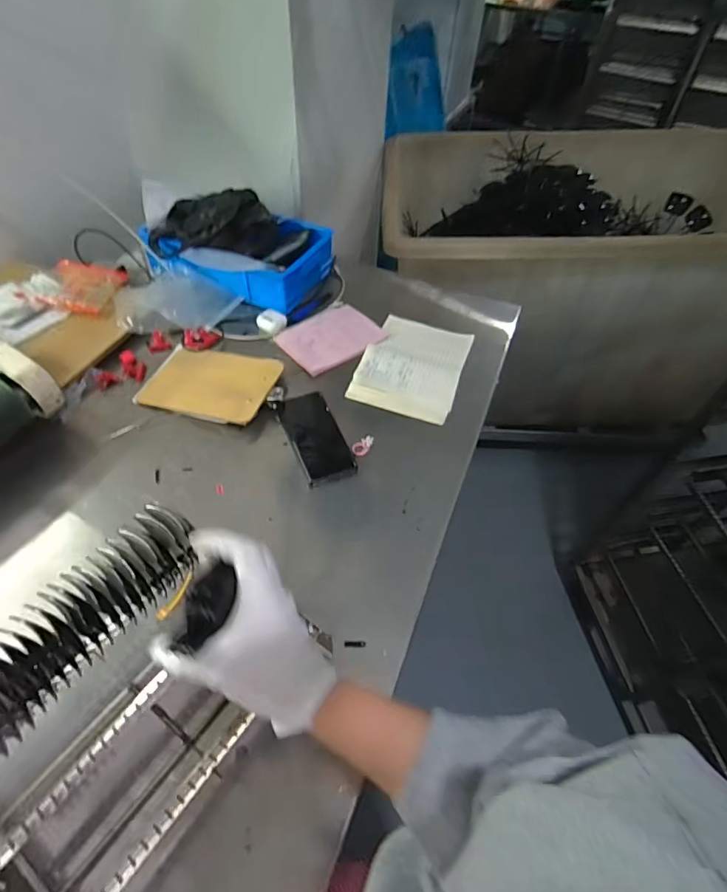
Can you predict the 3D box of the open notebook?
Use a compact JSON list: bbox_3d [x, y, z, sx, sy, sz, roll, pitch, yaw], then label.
[{"bbox_3d":[0.091,-0.151,0.855,0.170,0.021,0.235,17,52,11],"label":"open notebook"}]

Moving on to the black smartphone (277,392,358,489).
[{"bbox_3d":[-0.076,-0.017,0.753,0.079,0.017,0.171,-17,54,-16],"label":"black smartphone"}]

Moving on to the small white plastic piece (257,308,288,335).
[{"bbox_3d":[-0.171,-0.231,0.904,0.055,0.031,0.045,-7,52,-9],"label":"small white plastic piece"}]

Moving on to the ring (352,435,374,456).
[{"bbox_3d":[0.001,0.000,0.743,0.024,0.006,0.042,33,57,22],"label":"ring"}]

